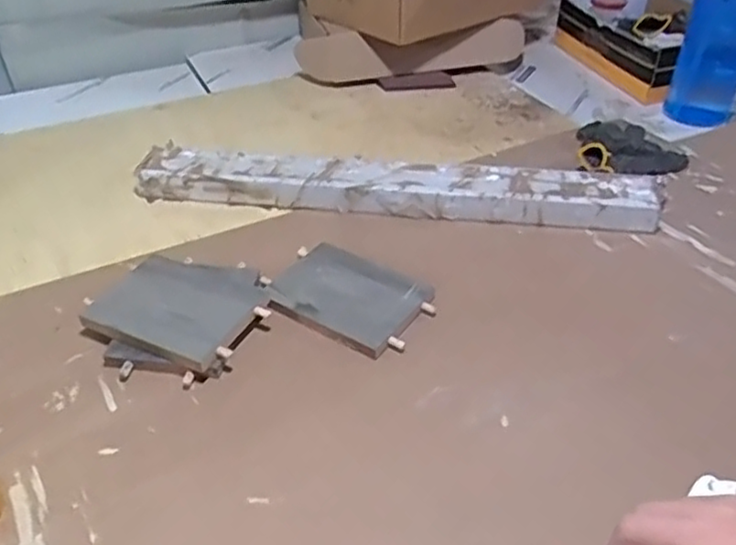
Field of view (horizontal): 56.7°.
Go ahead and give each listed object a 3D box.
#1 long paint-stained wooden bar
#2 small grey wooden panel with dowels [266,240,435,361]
[{"bbox_3d":[0.034,-0.113,0.894,0.675,0.040,0.091,3,39,6],"label":"long paint-stained wooden bar"},{"bbox_3d":[-0.022,0.025,0.733,0.165,0.025,0.113,21,43,25],"label":"small grey wooden panel with dowels"}]

